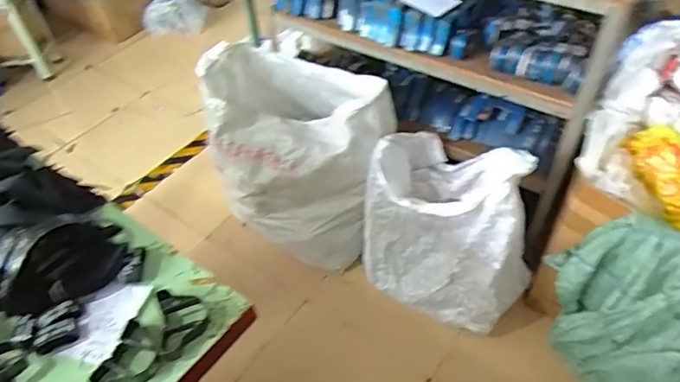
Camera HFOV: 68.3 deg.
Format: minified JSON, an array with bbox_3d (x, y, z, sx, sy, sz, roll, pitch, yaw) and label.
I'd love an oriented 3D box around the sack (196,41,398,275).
[{"bbox_3d":[-0.151,-0.140,1.730,0.609,0.628,0.491,19,52,21],"label":"sack"}]

